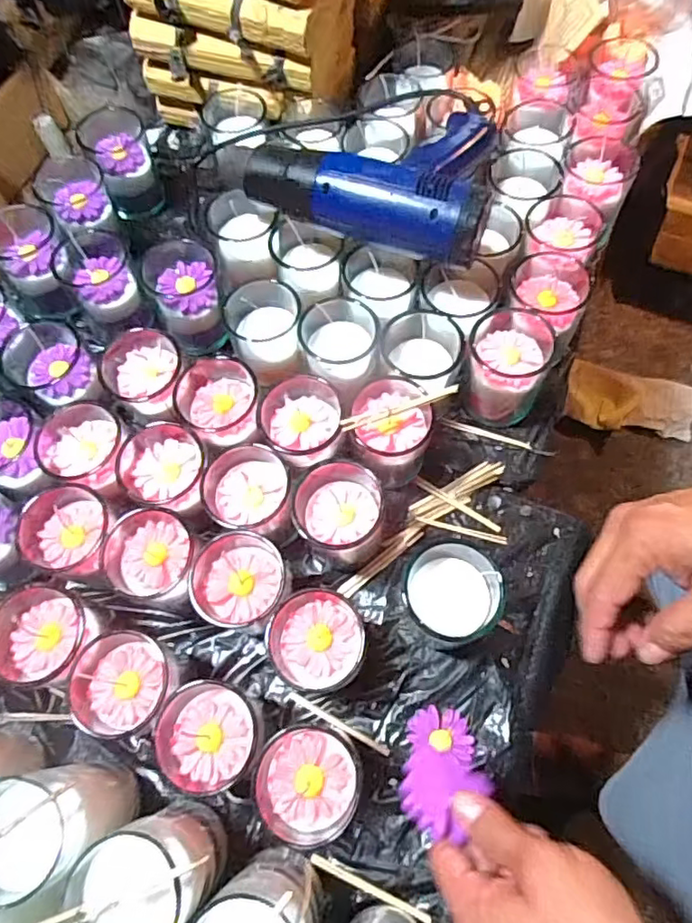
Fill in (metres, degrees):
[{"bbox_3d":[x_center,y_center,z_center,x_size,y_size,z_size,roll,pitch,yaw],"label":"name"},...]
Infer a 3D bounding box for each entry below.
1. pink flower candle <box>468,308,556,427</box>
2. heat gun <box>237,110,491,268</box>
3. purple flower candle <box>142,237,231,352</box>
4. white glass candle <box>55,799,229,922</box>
[{"bbox_3d":[0.146,-0.086,0.536,0.069,0.087,0.072,11,67,8],"label":"pink flower candle"},{"bbox_3d":[0.036,-0.282,0.543,0.233,0.090,0.178,22,69,12],"label":"heat gun"},{"bbox_3d":[-0.156,-0.160,0.588,0.071,0.085,0.068,-22,67,-7],"label":"purple flower candle"},{"bbox_3d":[-0.123,0.267,0.380,0.066,0.133,0.069,-1,66,2],"label":"white glass candle"}]

